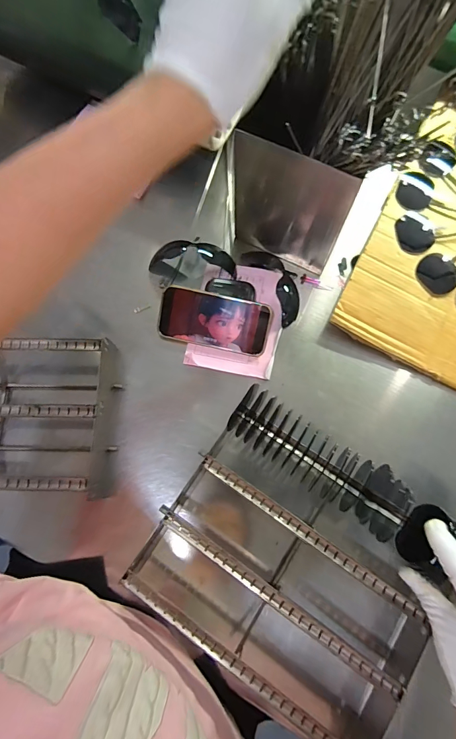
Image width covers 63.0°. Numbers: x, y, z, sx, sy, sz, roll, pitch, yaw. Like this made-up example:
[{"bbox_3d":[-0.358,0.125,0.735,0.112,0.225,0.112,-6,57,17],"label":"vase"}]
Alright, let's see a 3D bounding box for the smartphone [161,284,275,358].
[{"bbox_3d":[-0.018,-0.070,0.540,0.157,0.009,0.076,11,98,-5],"label":"smartphone"}]

